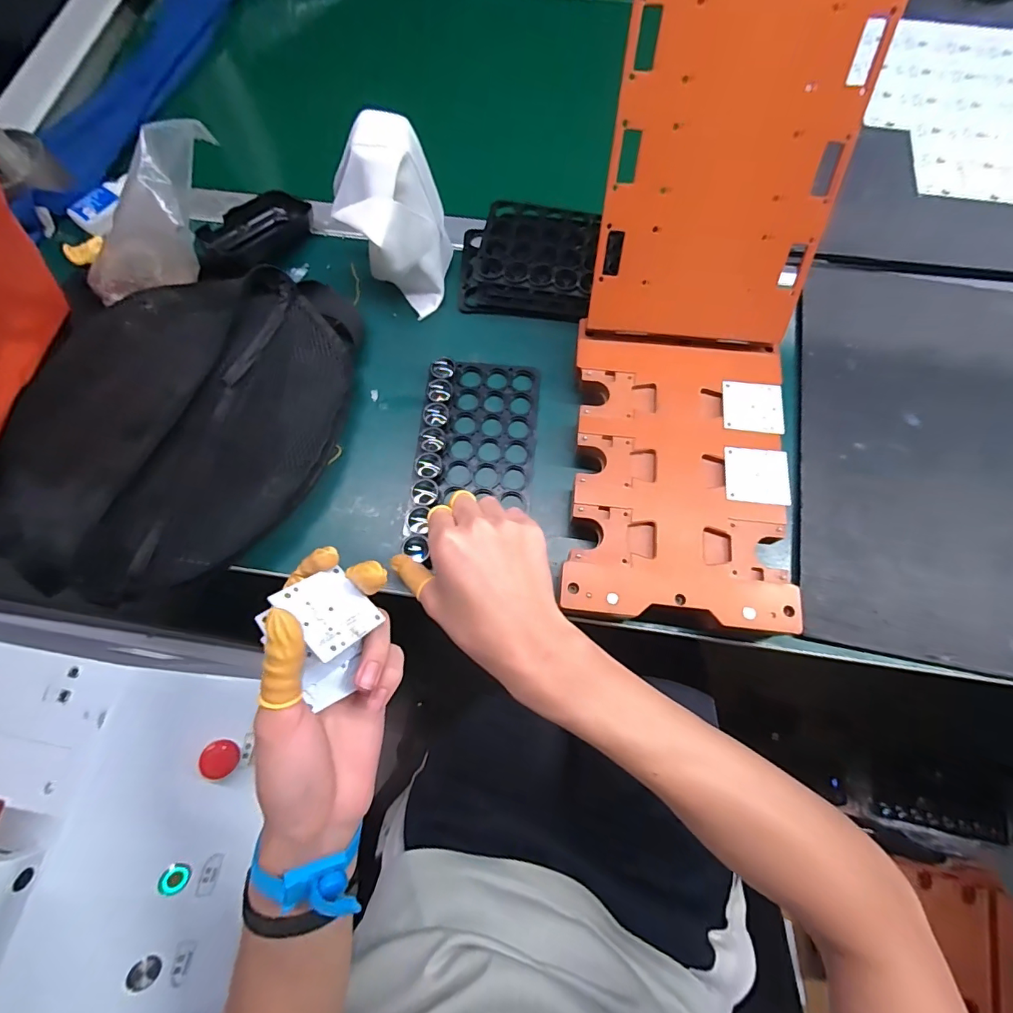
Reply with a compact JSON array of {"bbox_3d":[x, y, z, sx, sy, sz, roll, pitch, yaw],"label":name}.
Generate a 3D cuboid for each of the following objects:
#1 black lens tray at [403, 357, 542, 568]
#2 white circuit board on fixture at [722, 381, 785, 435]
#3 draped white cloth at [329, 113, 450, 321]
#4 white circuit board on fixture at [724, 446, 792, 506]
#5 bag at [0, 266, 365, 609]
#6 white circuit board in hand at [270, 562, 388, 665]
[{"bbox_3d":[-0.025,-0.044,0.401,0.098,0.023,0.181,6,72,2],"label":"black lens tray"},{"bbox_3d":[0.201,-0.082,0.385,0.047,0.004,0.044,5,72,2],"label":"white circuit board on fixture"},{"bbox_3d":[-0.097,-0.246,0.414,0.085,0.117,0.094,0,72,1],"label":"draped white cloth"},{"bbox_3d":[0.194,-0.024,0.367,0.047,0.006,0.045,7,72,3],"label":"white circuit board on fixture"},{"bbox_3d":[-0.265,-0.074,0.394,0.242,0.060,0.310,19,73,7],"label":"bag"},{"bbox_3d":[-0.094,0.055,0.253,0.042,0.045,0.004,45,121,7],"label":"white circuit board in hand"}]

